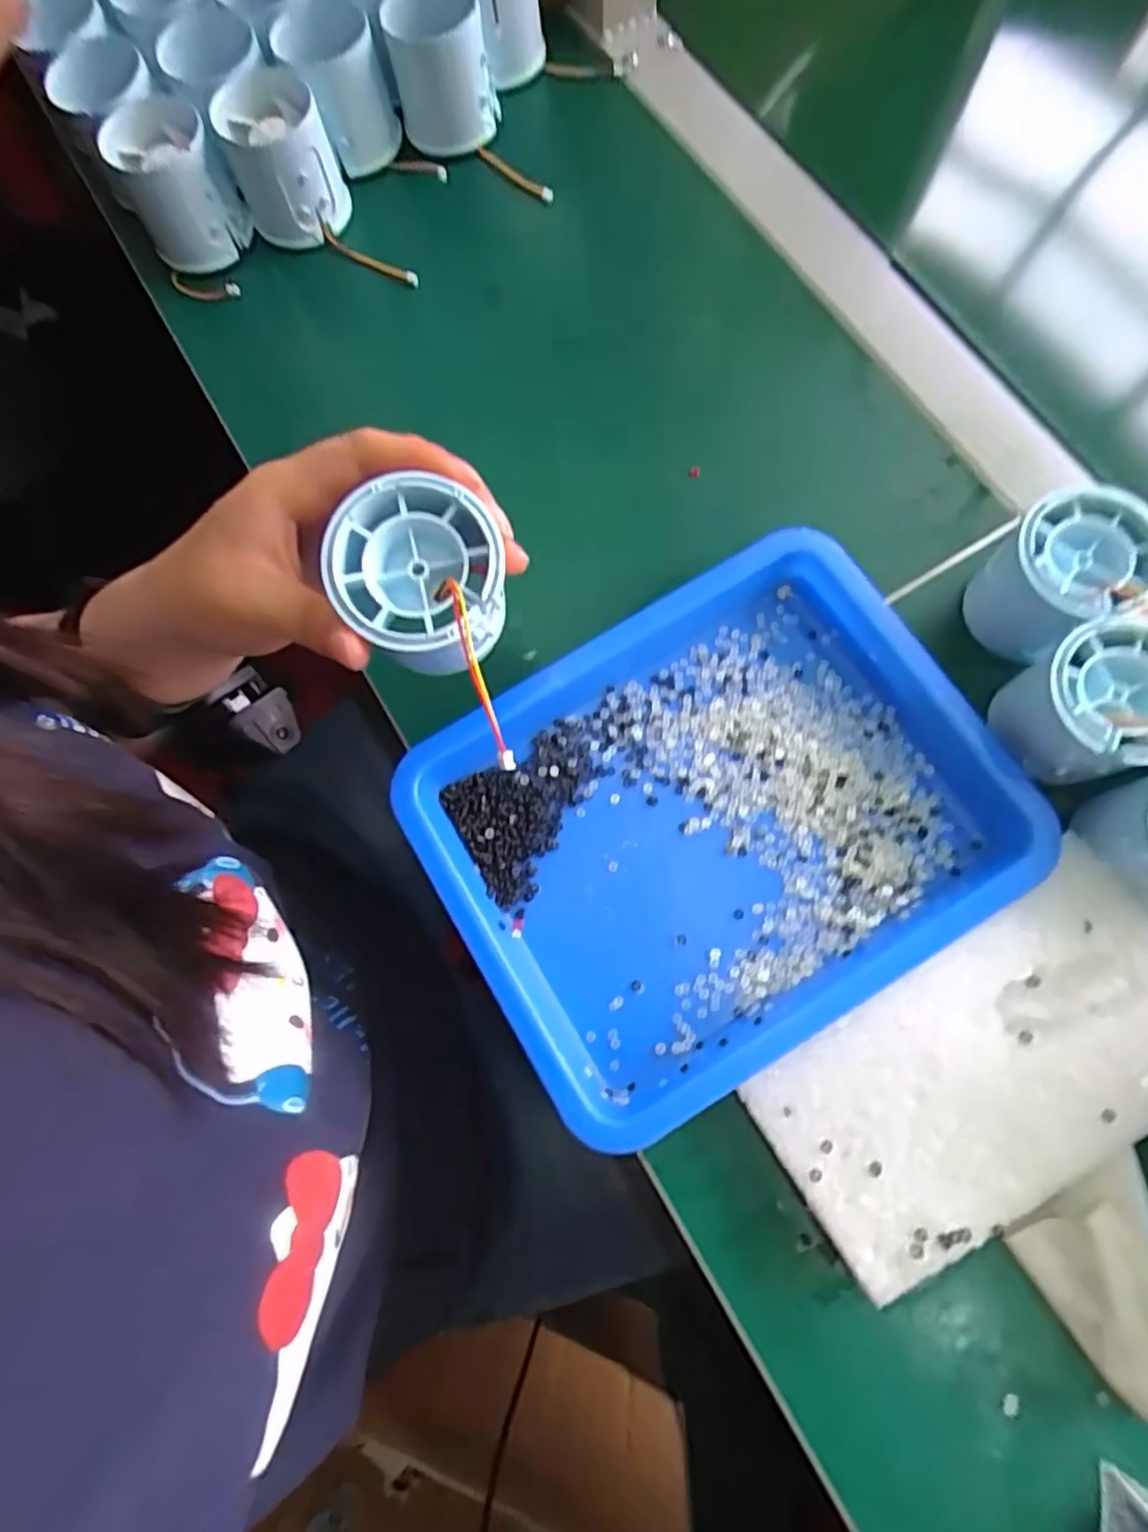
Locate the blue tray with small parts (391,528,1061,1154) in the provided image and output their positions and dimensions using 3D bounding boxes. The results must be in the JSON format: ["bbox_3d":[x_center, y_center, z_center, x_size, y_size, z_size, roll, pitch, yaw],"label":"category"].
[{"bbox_3d":[0.054,0.022,0.288,0.213,0.049,0.175,-32,77,-6],"label":"blue tray with small parts"}]

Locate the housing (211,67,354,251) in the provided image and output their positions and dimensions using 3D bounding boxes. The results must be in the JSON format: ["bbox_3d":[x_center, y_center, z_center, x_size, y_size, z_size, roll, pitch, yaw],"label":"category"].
[{"bbox_3d":[-0.155,-0.319,0.375,0.055,0.050,0.055,-1,75,2],"label":"housing"}]

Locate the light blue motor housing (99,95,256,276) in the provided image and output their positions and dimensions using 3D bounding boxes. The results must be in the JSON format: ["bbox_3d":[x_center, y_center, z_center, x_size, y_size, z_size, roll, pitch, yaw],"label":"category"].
[{"bbox_3d":[-0.209,-0.304,0.373,0.053,0.050,0.051,-34,77,-6],"label":"light blue motor housing"}]

